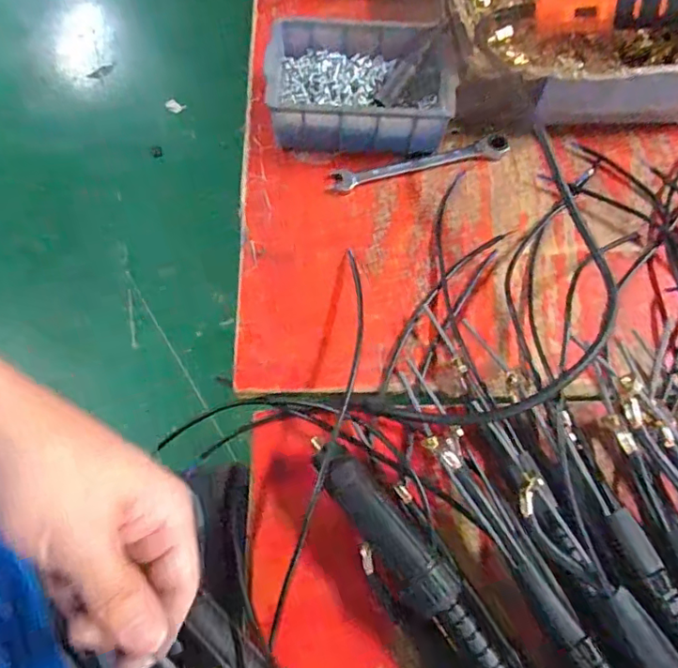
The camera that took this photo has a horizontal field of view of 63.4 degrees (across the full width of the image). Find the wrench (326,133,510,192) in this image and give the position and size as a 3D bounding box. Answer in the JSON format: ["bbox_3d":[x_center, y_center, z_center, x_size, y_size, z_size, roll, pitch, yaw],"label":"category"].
[{"bbox_3d":[0.066,-0.141,0.453,0.154,0.007,0.019,-14,69,-6],"label":"wrench"}]

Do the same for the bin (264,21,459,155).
[{"bbox_3d":[0.016,-0.201,0.453,0.150,0.052,0.104,0,68,0],"label":"bin"}]

